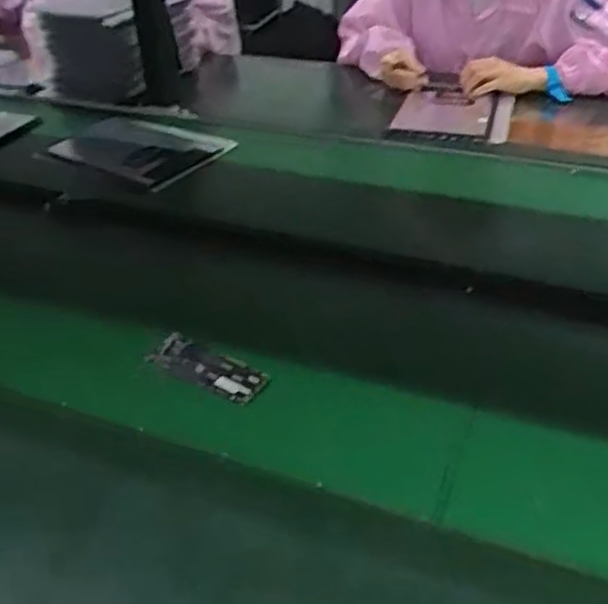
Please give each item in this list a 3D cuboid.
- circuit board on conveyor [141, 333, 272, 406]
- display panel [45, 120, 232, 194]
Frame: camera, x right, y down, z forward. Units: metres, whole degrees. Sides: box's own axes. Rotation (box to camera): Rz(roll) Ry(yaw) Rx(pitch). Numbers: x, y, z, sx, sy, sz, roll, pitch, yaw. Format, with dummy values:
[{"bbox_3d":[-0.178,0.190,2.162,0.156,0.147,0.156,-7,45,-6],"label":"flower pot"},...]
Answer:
[{"bbox_3d":[-0.091,0.061,0.653,0.124,0.011,0.043,19,41,27],"label":"circuit board on conveyor"},{"bbox_3d":[-0.258,-0.237,1.081,0.267,0.020,0.186,21,42,29],"label":"display panel"}]

